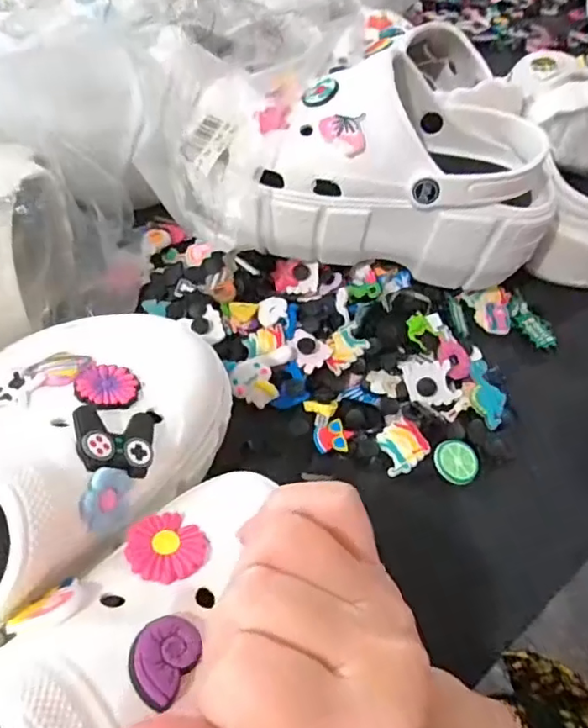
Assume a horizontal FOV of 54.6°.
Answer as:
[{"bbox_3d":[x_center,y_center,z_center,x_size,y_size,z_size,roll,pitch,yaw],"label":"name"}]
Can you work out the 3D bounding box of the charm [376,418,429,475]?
[{"bbox_3d":[0.064,0.048,0.334,0.028,0.006,0.030,-15,54,-17],"label":"charm"}]

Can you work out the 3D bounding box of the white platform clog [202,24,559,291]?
[{"bbox_3d":[0.053,-0.125,0.384,0.232,0.119,0.111,-2,52,-7],"label":"white platform clog"}]

